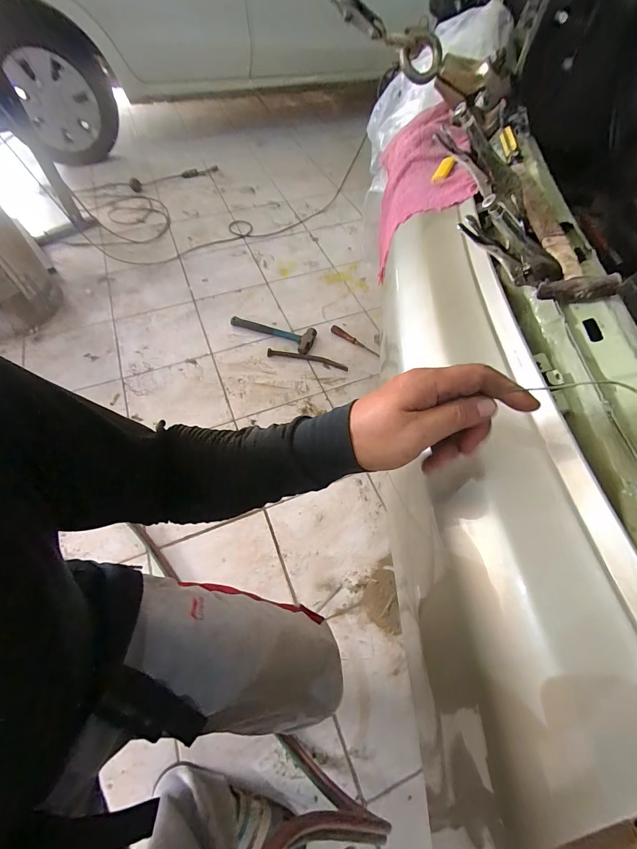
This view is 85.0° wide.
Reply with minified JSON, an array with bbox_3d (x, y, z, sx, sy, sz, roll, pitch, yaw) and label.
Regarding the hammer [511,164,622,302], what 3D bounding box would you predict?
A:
[{"bbox_3d":[0.280,-0.242,0.409,0.061,0.030,0.273,10,59,4],"label":"hammer"}]

